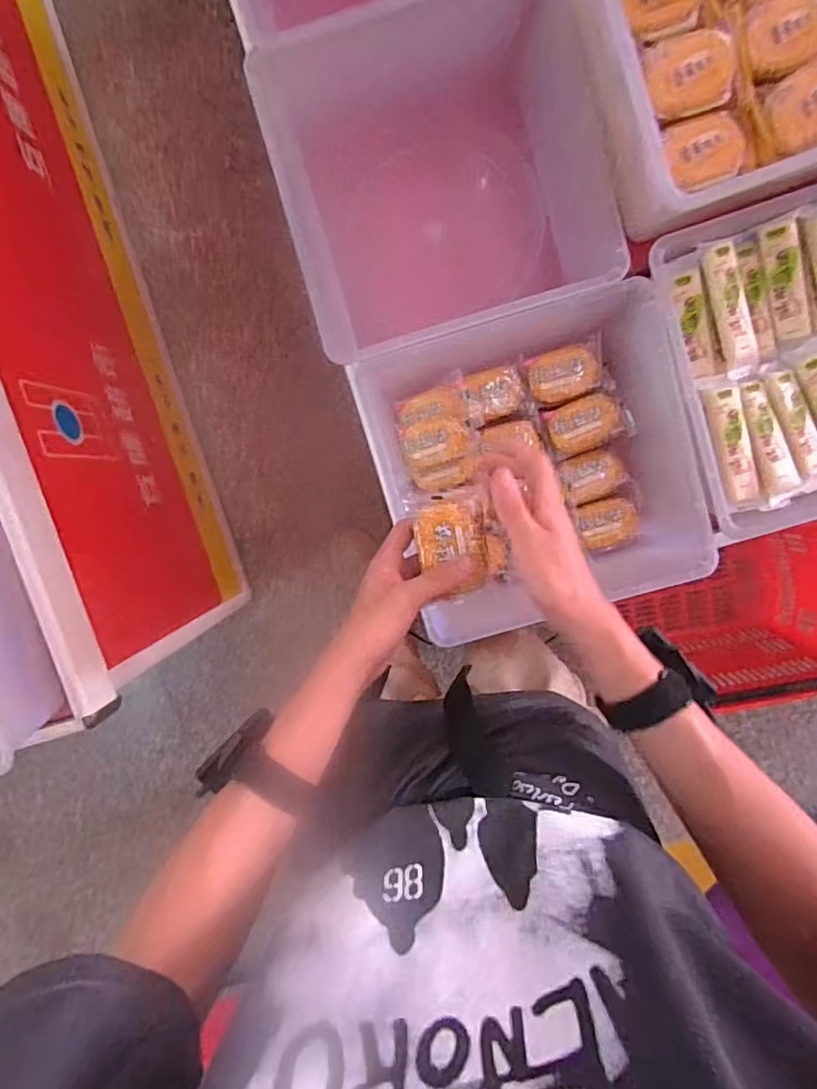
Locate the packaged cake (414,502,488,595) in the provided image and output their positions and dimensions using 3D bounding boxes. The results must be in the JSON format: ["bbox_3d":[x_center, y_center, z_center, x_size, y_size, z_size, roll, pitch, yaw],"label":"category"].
[{"bbox_3d":[0.036,0.002,0.484,0.056,0.030,0.075,-5,97,5],"label":"packaged cake"}]

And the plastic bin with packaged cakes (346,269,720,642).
[{"bbox_3d":[0.130,-0.086,0.633,0.302,0.113,0.288,-14,96,6],"label":"plastic bin with packaged cakes"}]

